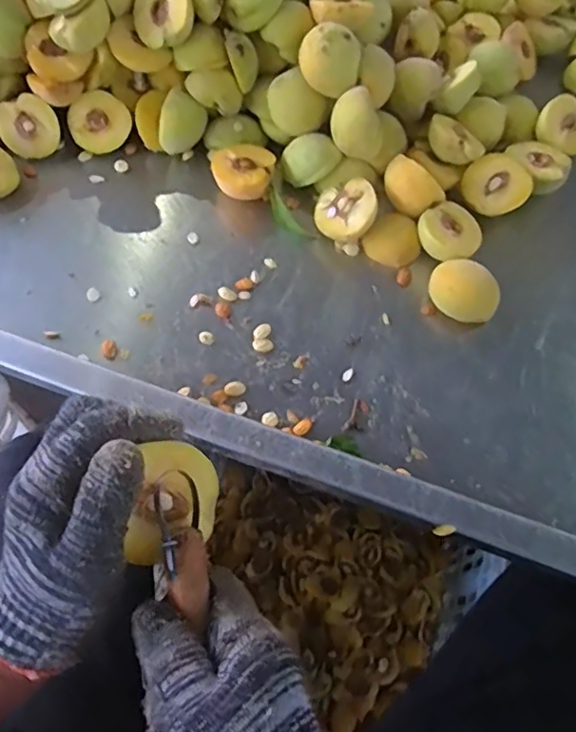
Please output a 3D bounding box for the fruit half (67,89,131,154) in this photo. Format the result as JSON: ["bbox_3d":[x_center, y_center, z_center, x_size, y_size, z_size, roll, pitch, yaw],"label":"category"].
[{"bbox_3d":[-0.198,-0.258,0.620,0.060,0.021,0.058,-43,102,3],"label":"fruit half"}]

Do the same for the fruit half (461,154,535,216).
[{"bbox_3d":[0.205,-0.177,0.585,0.058,0.029,0.060,-43,84,8],"label":"fruit half"}]

